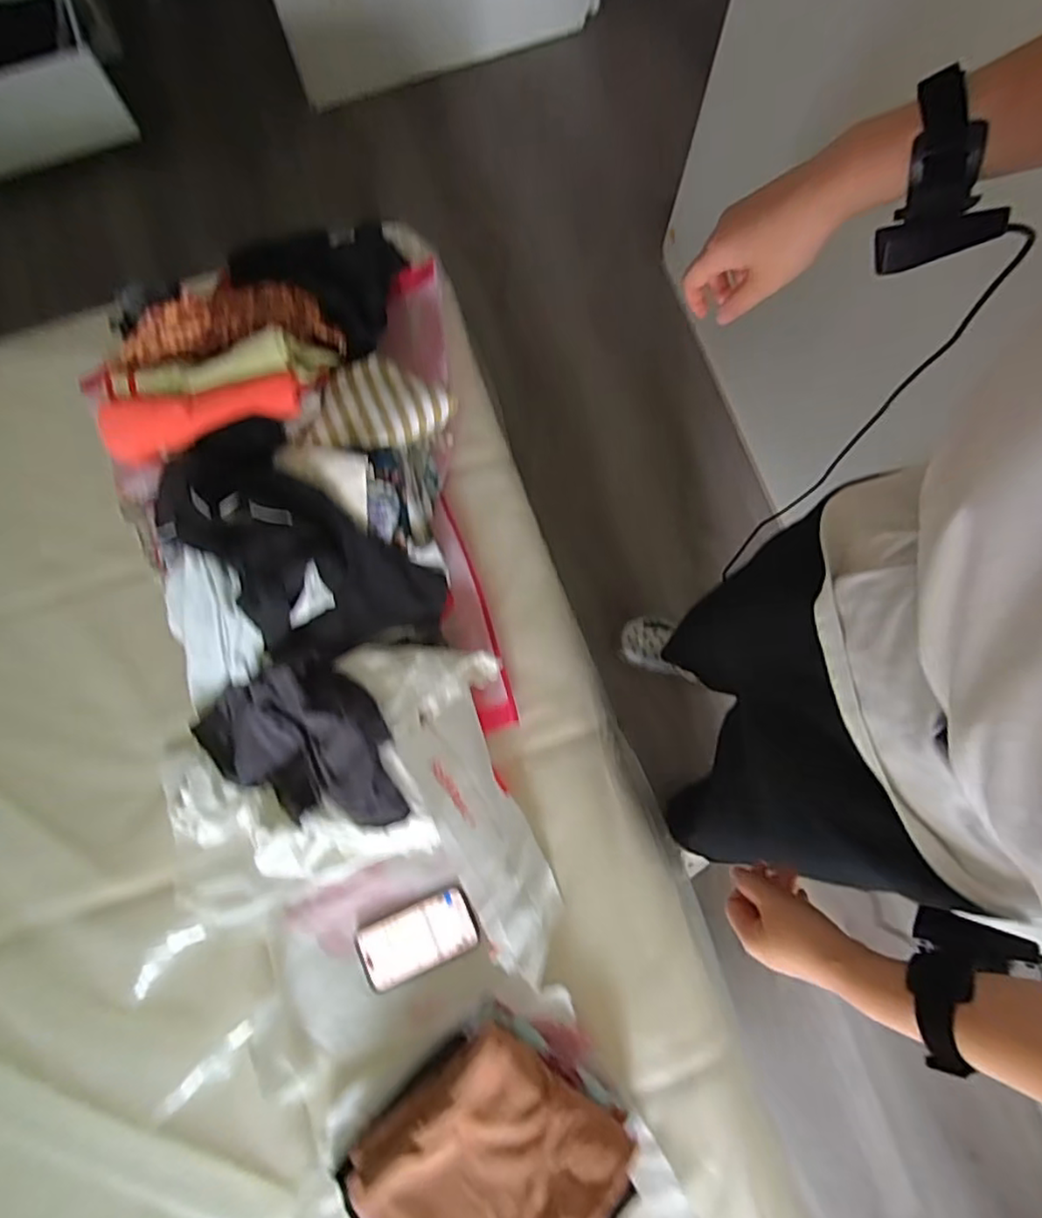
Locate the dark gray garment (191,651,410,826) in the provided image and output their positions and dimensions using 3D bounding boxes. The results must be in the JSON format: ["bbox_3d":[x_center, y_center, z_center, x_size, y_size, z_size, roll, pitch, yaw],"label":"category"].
[{"bbox_3d":[-0.283,0.184,0.786,0.249,0.112,0.229,-19,78,-3],"label":"dark gray garment"}]

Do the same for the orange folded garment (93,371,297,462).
[{"bbox_3d":[-0.394,-0.239,0.767,0.254,0.064,0.067,-6,78,0],"label":"orange folded garment"}]

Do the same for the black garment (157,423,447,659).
[{"bbox_3d":[-0.288,-0.074,0.781,0.362,0.140,0.203,41,82,9],"label":"black garment"}]

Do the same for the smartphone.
[{"bbox_3d":[-0.134,0.421,0.802,0.152,0.013,0.078,-23,78,-4],"label":"smartphone"}]

